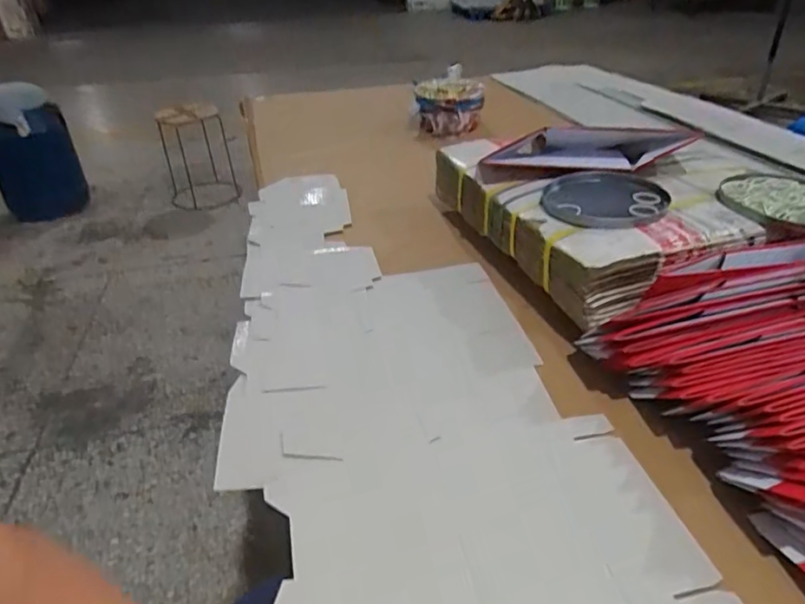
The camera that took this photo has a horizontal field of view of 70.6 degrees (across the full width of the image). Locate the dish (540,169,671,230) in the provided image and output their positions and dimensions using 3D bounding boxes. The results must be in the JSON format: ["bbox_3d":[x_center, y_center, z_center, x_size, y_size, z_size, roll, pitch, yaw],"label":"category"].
[{"bbox_3d":[0.285,-0.147,0.803,0.163,0.019,0.166,-2,34,1],"label":"dish"}]

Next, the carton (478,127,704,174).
[{"bbox_3d":[0.285,-0.230,0.868,0.294,0.053,0.077,-5,34,-3],"label":"carton"}]

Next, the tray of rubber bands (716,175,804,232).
[{"bbox_3d":[0.523,-0.138,0.772,0.163,0.021,0.143,19,39,30],"label":"tray of rubber bands"}]

